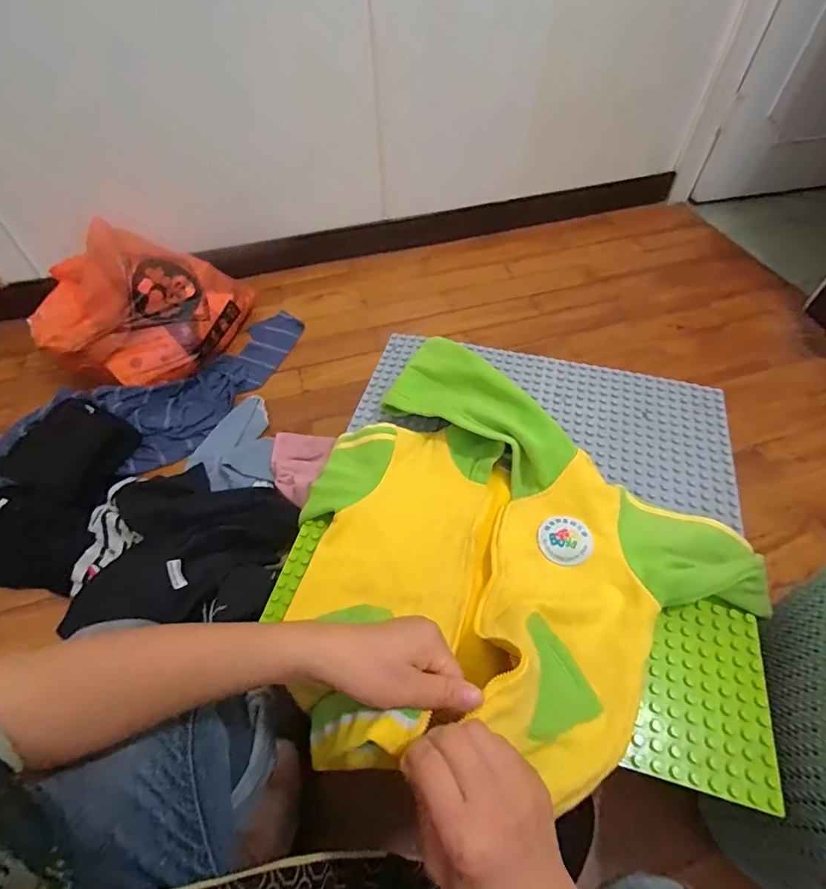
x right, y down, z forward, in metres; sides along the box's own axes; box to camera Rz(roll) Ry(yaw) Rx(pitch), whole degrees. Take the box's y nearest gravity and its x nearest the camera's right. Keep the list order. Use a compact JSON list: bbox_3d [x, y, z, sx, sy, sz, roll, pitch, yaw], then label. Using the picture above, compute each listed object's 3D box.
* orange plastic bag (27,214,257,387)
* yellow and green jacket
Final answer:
[{"bbox_3d":[-0.647,-0.352,1.097,0.349,0.282,0.425,23,58,17],"label":"orange plastic bag"},{"bbox_3d":[0.071,0.099,0.468,0.452,0.134,0.399,35,62,23],"label":"yellow and green jacket"}]

